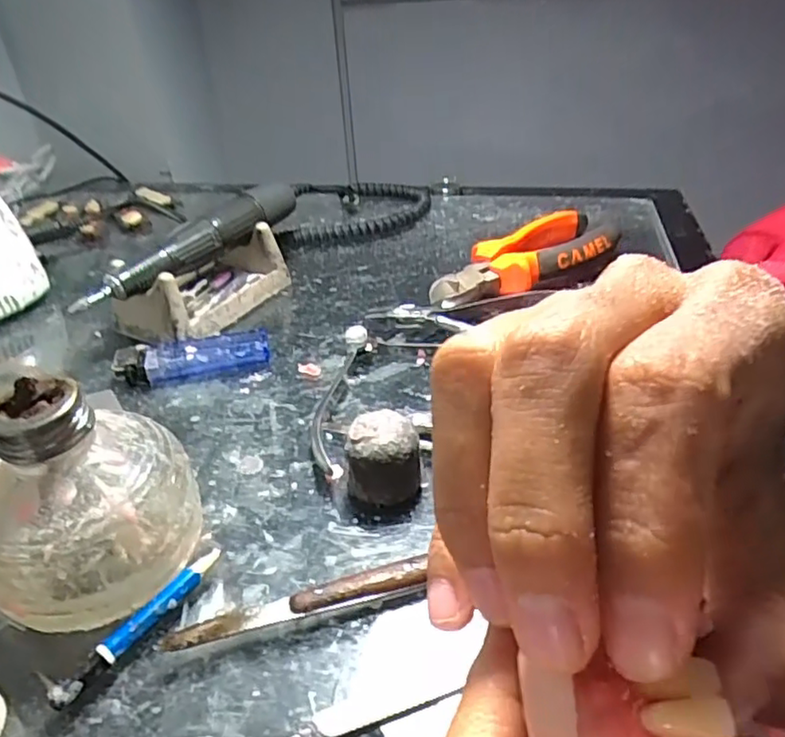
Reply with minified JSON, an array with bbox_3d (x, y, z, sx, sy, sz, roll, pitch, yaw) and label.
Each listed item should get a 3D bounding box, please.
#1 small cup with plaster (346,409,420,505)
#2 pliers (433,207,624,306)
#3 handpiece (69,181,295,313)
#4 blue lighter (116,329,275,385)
[{"bbox_3d":[-0.003,0.037,0.255,0.028,0.033,0.023,-1,35,5],"label":"small cup with plaster"},{"bbox_3d":[0.098,-0.074,0.414,0.181,0.026,0.056,-25,40,-27],"label":"pliers"},{"bbox_3d":[-0.116,-0.076,0.380,0.021,0.022,0.166,18,40,28],"label":"handpiece"},{"bbox_3d":[-0.107,-0.006,0.342,0.079,0.015,0.024,-9,35,-7],"label":"blue lighter"}]

